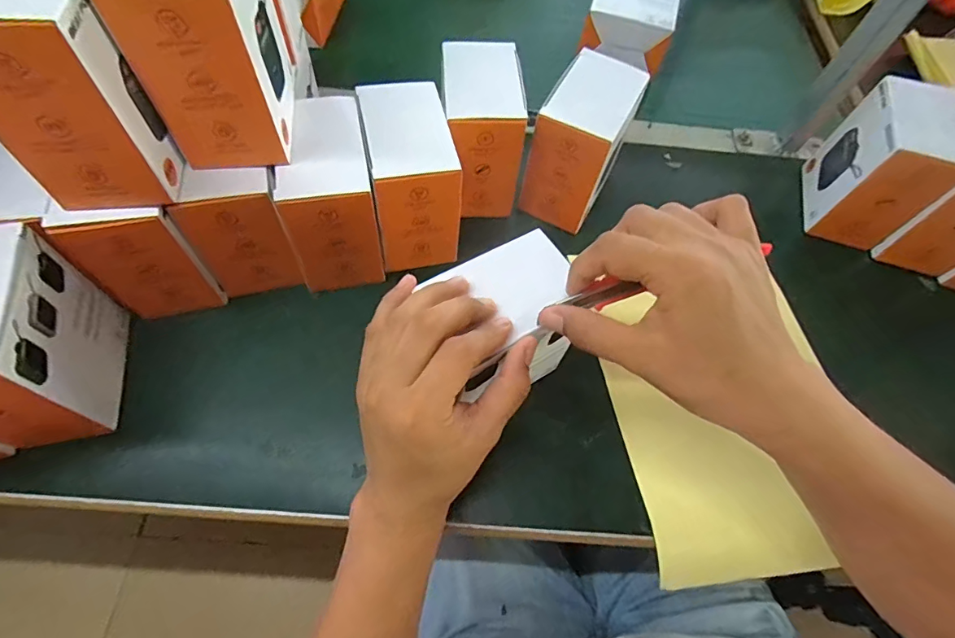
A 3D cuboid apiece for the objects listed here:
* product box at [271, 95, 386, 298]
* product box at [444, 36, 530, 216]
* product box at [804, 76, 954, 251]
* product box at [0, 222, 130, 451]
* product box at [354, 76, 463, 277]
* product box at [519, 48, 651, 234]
[{"bbox_3d":[-0.114,-0.096,0.375,0.067,0.098,0.103,-10,64,-9],"label":"product box"},{"bbox_3d":[0.003,-0.167,0.432,0.067,0.107,0.097,-3,63,-5],"label":"product box"},{"bbox_3d":[0.380,-0.142,0.454,0.069,0.118,0.100,16,63,4],"label":"product box"},{"bbox_3d":[-0.294,0.016,0.310,0.067,0.115,0.114,-9,64,-8],"label":"product box"},{"bbox_3d":[-0.055,-0.116,0.399,0.067,0.103,0.107,-11,64,-10],"label":"product box"},{"bbox_3d":[0.093,-0.158,0.434,0.069,0.110,0.096,23,64,8],"label":"product box"}]

